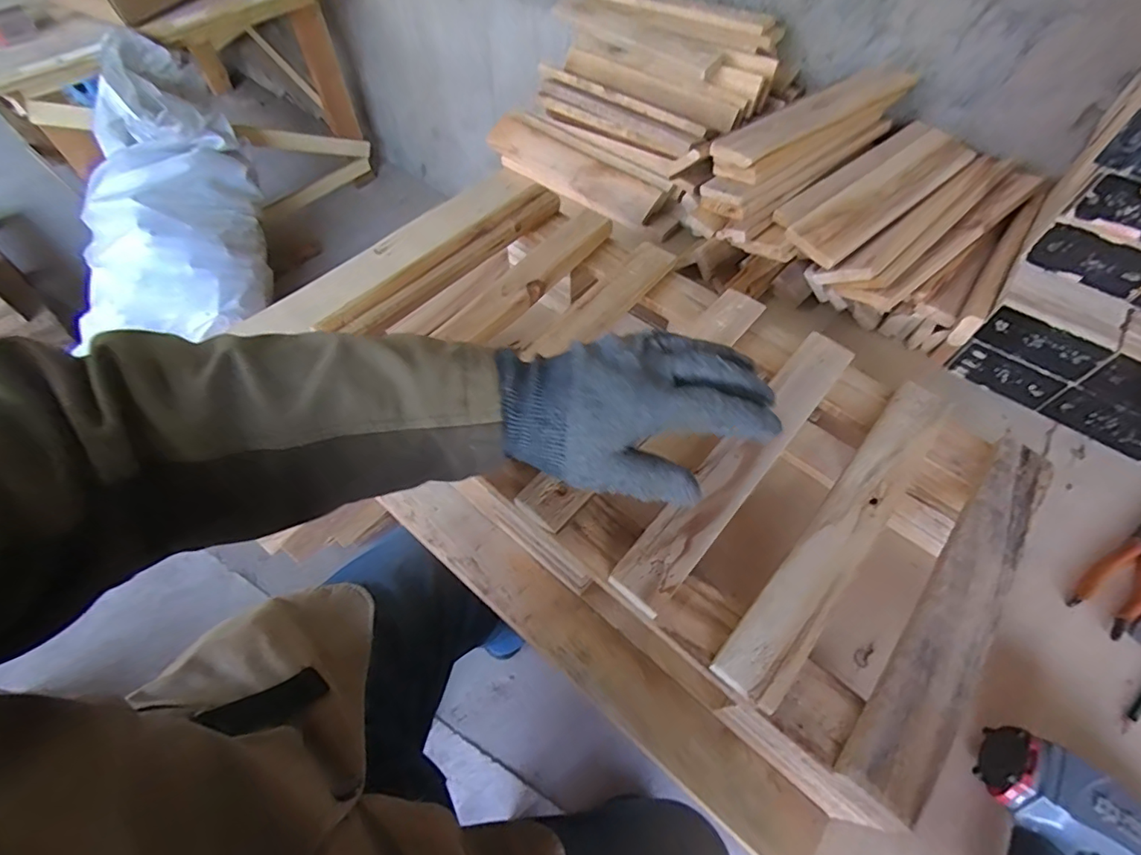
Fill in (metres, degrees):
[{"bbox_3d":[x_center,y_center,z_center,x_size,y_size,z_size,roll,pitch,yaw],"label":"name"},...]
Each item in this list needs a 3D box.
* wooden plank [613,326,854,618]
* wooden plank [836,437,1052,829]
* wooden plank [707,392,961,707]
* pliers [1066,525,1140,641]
[{"bbox_3d":[0.163,0.025,0.474,0.049,0.018,0.348,36,63,21],"label":"wooden plank"},{"bbox_3d":[0.311,0.136,0.409,0.053,0.024,0.336,36,63,20],"label":"wooden plank"},{"bbox_3d":[0.237,0.079,0.438,0.046,0.018,0.344,37,63,21],"label":"wooden plank"},{"bbox_3d":[0.602,0.146,0.545,0.185,0.013,0.053,-29,62,-19],"label":"pliers"}]

